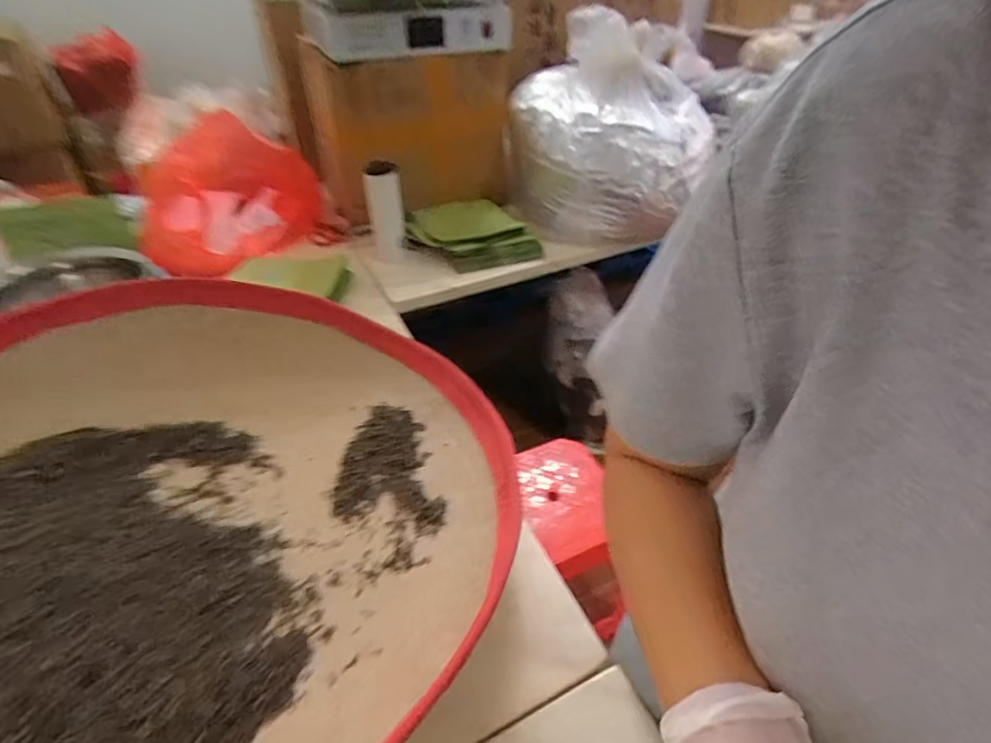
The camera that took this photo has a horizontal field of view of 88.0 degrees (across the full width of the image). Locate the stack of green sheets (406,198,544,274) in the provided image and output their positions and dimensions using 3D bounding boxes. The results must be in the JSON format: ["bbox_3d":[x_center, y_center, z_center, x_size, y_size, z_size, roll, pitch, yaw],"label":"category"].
[{"bbox_3d":[-0.061,-0.342,1.255,0.286,0.083,0.252,-16,44,-17],"label":"stack of green sheets"}]

